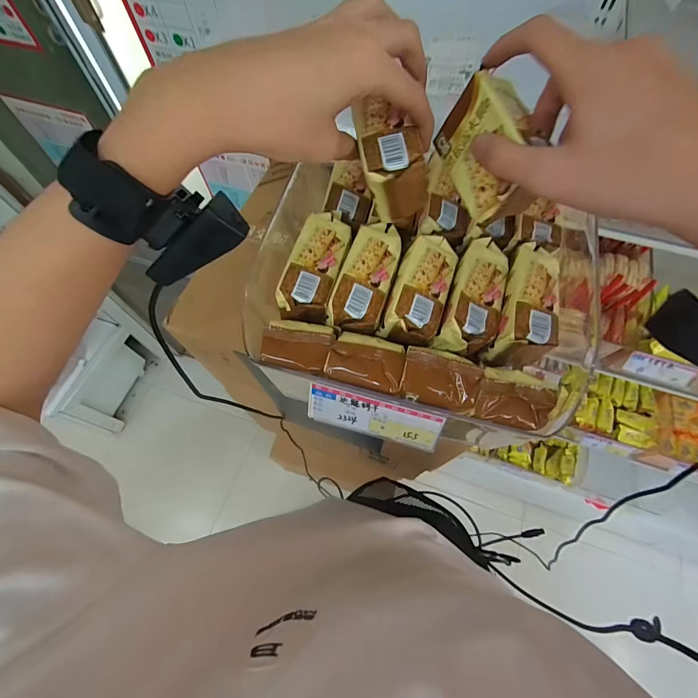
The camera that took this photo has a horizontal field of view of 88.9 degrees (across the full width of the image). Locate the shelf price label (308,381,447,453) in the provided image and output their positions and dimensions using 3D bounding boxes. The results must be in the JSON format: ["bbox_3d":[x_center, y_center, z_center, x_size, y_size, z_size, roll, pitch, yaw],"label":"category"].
[{"bbox_3d":[0.019,0.054,0.280,0.104,0.039,0.004,14,36,7],"label":"shelf price label"}]

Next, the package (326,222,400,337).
[{"bbox_3d":[0.016,-0.062,0.301,0.040,0.024,0.102,16,66,9],"label":"package"}]

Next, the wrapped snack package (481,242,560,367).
[{"bbox_3d":[0.150,-0.037,0.294,0.042,0.040,0.106,16,79,9],"label":"wrapped snack package"}]

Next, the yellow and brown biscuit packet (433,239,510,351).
[{"bbox_3d":[0.108,-0.044,0.300,0.042,0.029,0.105,18,66,10],"label":"yellow and brown biscuit packet"}]

